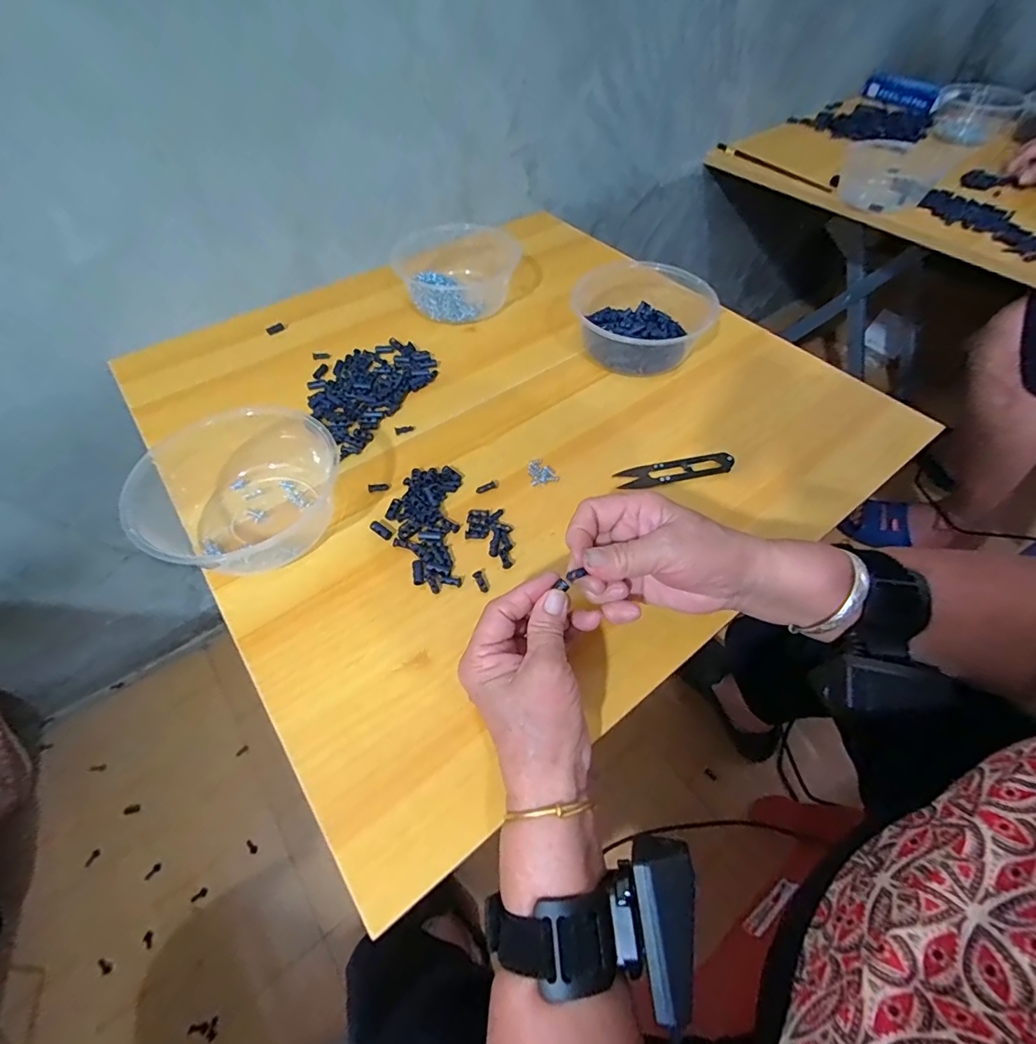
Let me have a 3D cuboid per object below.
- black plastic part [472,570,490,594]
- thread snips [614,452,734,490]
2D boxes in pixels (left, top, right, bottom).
[{"bbox_3d":[-0.026,0.043,0.354,0.007,0.004,0.017,-23,59,-16],"label":"black plastic part"},{"bbox_3d":[0.135,-0.044,0.422,0.099,0.016,0.022,-7,55,-6],"label":"thread snips"}]

